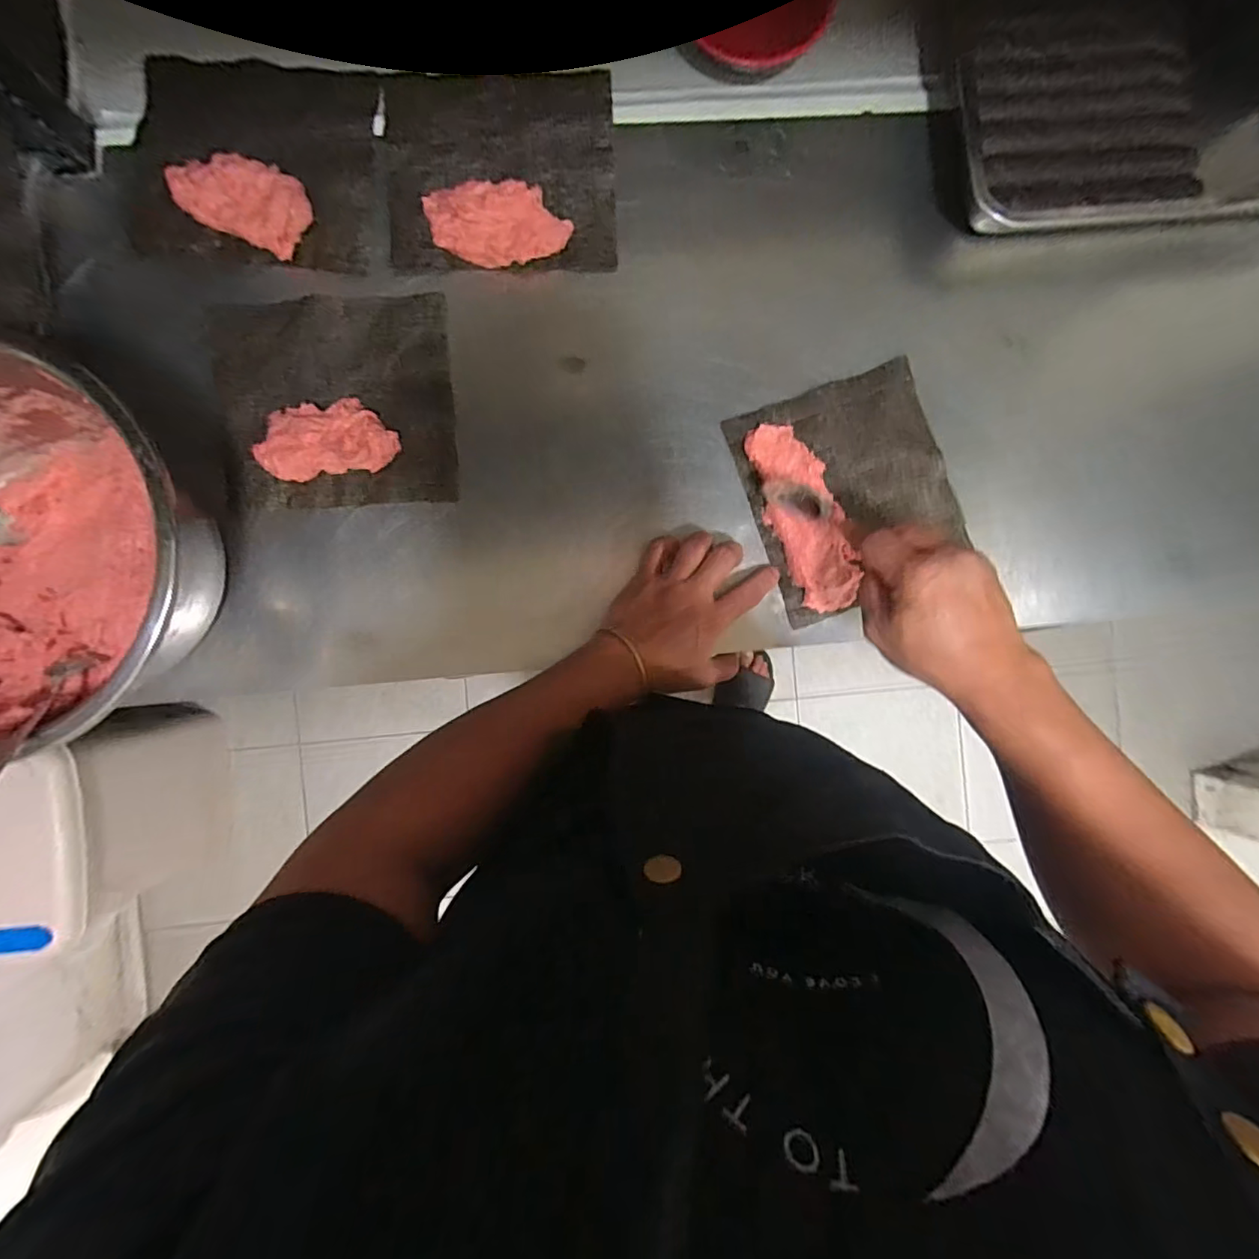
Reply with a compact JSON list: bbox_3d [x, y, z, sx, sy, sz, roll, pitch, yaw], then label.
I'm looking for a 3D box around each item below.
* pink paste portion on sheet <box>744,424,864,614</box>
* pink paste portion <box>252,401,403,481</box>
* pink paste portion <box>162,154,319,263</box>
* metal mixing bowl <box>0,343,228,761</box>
[{"bbox_3d":[0.159,-0.102,0.491,0.061,0.017,0.173,-19,91,-2],"label":"pink paste portion on sheet"},{"bbox_3d":[-0.261,-0.165,0.473,0.109,0.034,0.062,-10,90,-2],"label":"pink paste portion"},{"bbox_3d":[-0.327,-0.365,0.464,0.101,0.025,0.063,21,89,-2],"label":"pink paste portion"},{"bbox_3d":[-0.451,-0.054,0.414,0.277,0.118,0.267,0,90,-2],"label":"metal mixing bowl"}]

